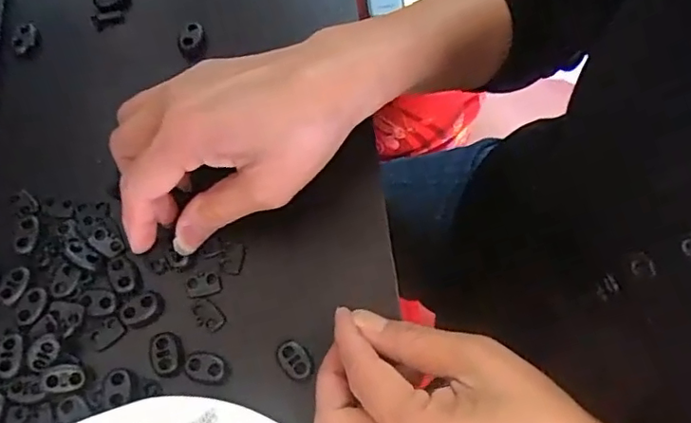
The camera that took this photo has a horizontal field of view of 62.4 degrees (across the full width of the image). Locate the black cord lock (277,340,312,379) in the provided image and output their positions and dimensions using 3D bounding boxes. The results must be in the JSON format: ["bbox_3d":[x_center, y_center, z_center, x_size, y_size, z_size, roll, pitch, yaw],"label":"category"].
[{"bbox_3d":[-0.025,0.074,0.285,0.013,0.004,0.020,-37,73,-13],"label":"black cord lock"}]

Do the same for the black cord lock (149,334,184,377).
[{"bbox_3d":[-0.090,0.072,0.287,0.016,0.005,0.021,-13,69,-5],"label":"black cord lock"}]

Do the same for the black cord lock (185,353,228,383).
[{"bbox_3d":[-0.070,0.078,0.285,0.021,0.007,0.013,9,69,3],"label":"black cord lock"}]

